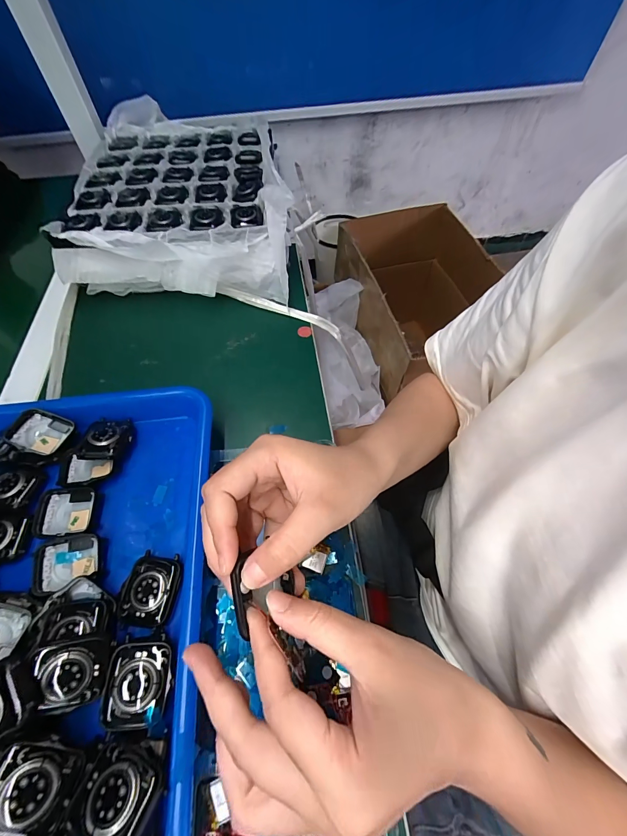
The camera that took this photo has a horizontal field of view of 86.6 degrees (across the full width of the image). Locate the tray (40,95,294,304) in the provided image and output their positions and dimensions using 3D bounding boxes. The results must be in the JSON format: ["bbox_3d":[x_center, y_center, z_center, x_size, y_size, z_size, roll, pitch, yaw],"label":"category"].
[{"bbox_3d":[-0.167,-0.299,0.448,0.264,0.076,0.310,-2,59,1],"label":"tray"}]

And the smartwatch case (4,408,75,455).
[{"bbox_3d":[-0.231,0.011,0.282,0.039,0.011,0.036,25,67,-13],"label":"smartwatch case"}]

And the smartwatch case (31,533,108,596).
[{"bbox_3d":[-0.175,0.104,0.239,0.043,0.012,0.035,-15,60,-7],"label":"smartwatch case"}]

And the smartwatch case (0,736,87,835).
[{"bbox_3d":[-0.141,0.184,0.166,0.038,0.009,0.038,22,50,-22],"label":"smartwatch case"}]

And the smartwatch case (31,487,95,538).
[{"bbox_3d":[-0.192,0.073,0.257,0.041,0.012,0.035,-5,59,-1],"label":"smartwatch case"}]

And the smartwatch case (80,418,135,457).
[{"bbox_3d":[-0.176,0.017,0.287,0.041,0.012,0.041,3,48,-18],"label":"smartwatch case"}]

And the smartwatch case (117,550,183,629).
[{"bbox_3d":[-0.113,0.117,0.229,0.038,0.008,0.044,-1,59,1],"label":"smartwatch case"}]

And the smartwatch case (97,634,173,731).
[{"bbox_3d":[-0.102,0.153,0.192,0.034,0.012,0.041,-9,59,-4],"label":"smartwatch case"}]

